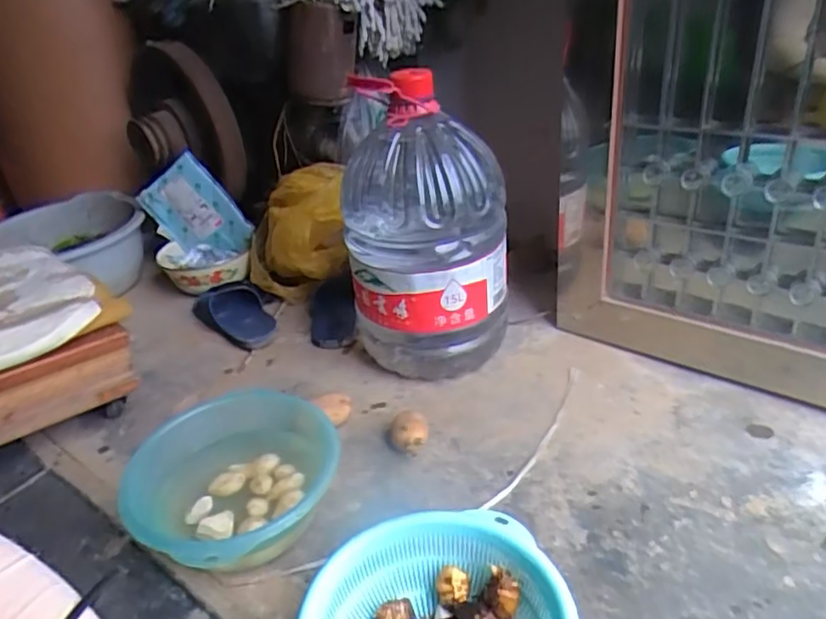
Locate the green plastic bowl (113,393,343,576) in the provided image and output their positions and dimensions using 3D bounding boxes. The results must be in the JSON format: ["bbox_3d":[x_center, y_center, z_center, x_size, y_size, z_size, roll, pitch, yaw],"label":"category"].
[{"bbox_3d":[-0.201,0.208,0.733,0.231,0.104,0.238,-5,31,3],"label":"green plastic bowl"}]

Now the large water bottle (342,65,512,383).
[{"bbox_3d":[0.014,-0.117,0.928,0.229,0.412,0.223,-8,32,-3],"label":"large water bottle"}]

